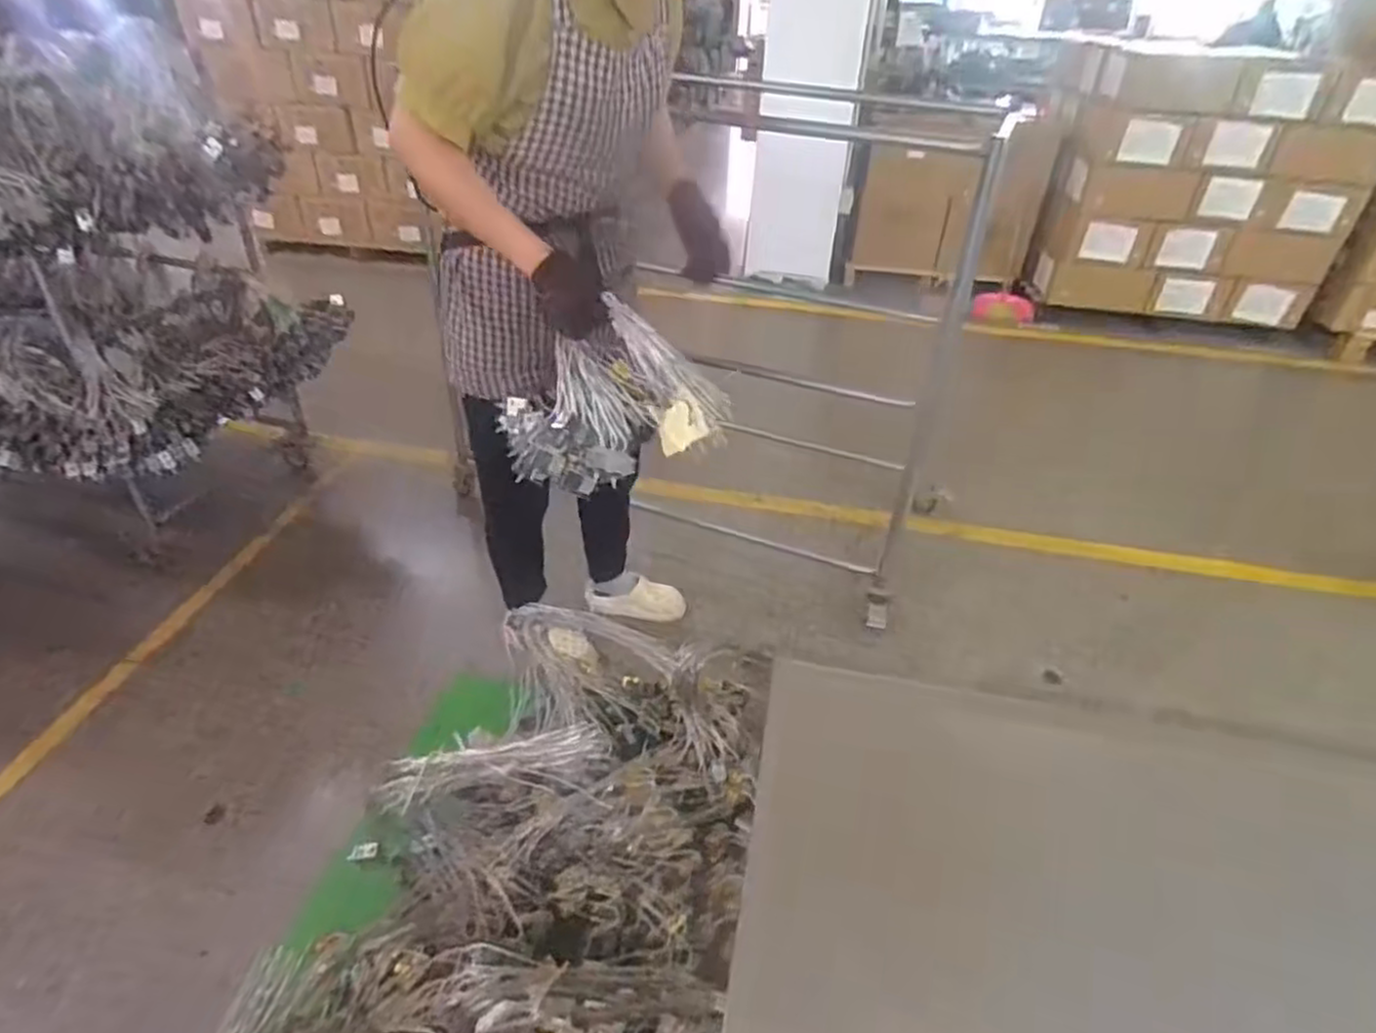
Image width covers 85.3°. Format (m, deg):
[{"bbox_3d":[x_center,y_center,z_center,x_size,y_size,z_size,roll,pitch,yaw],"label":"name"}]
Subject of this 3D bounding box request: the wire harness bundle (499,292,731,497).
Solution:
[{"bbox_3d":[-0.111,-0.201,1.194,0.337,0.227,0.234,5,37,1],"label":"wire harness bundle"}]

